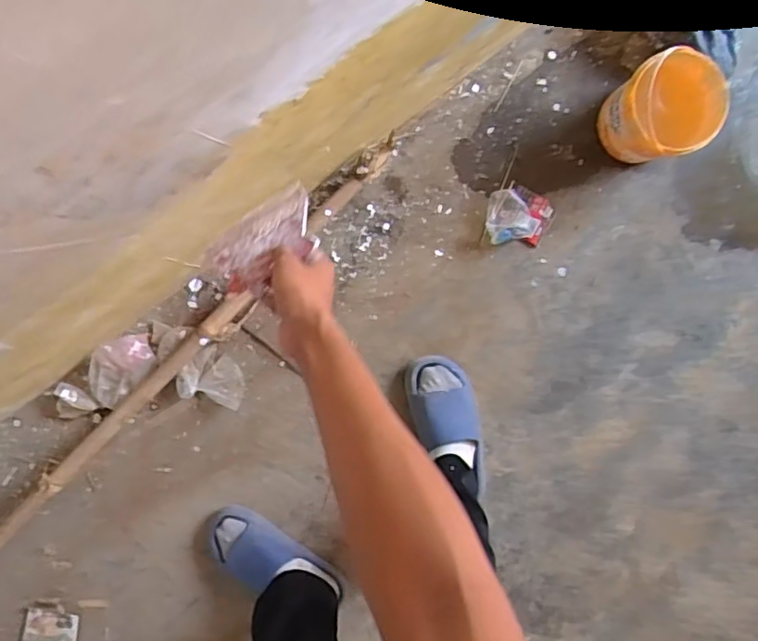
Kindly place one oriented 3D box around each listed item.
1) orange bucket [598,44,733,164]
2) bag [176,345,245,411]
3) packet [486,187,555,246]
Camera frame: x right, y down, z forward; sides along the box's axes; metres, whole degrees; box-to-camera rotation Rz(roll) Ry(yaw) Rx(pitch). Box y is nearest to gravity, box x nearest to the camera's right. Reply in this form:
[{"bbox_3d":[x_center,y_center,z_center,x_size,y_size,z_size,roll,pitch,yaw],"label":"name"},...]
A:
[{"bbox_3d":[0.473,-0.343,1.037,0.156,0.180,0.133,-16,95,-1],"label":"orange bucket"},{"bbox_3d":[-0.314,0.106,1.175,0.119,0.027,0.104,16,94,-3],"label":"bag"},{"bbox_3d":[0.258,-0.191,1.130,0.116,0.026,0.101,2,94,-2],"label":"packet"}]

